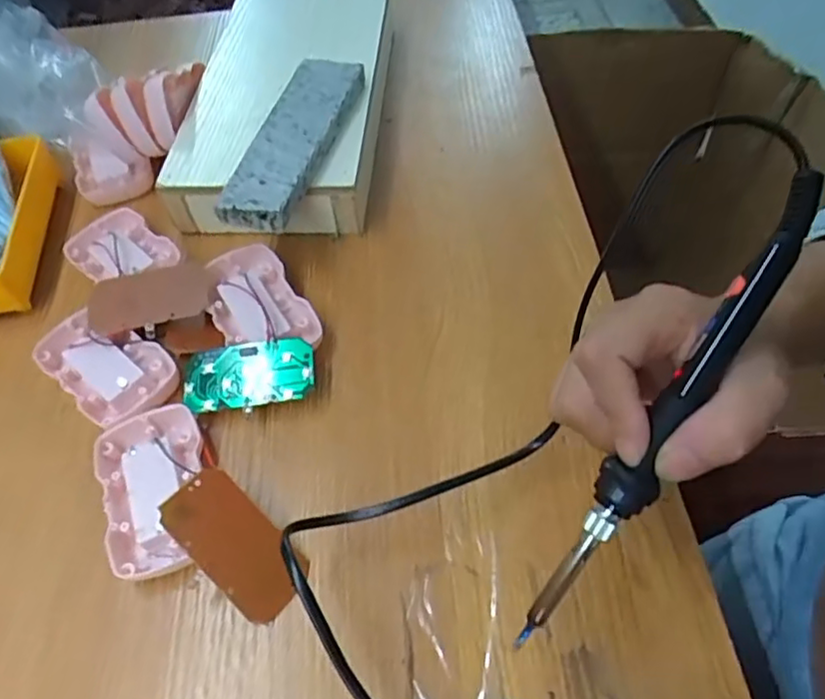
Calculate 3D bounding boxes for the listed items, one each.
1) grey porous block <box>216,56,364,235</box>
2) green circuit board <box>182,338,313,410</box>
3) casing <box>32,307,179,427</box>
[{"bbox_3d":[-0.077,-0.140,0.415,0.045,0.013,0.152,14,60,9],"label":"grey porous block"},{"bbox_3d":[-0.093,0.014,0.358,0.073,0.004,0.038,-10,69,1],"label":"green circuit board"},{"bbox_3d":[-0.183,0.010,0.374,0.085,0.013,0.053,31,64,22],"label":"casing"}]

